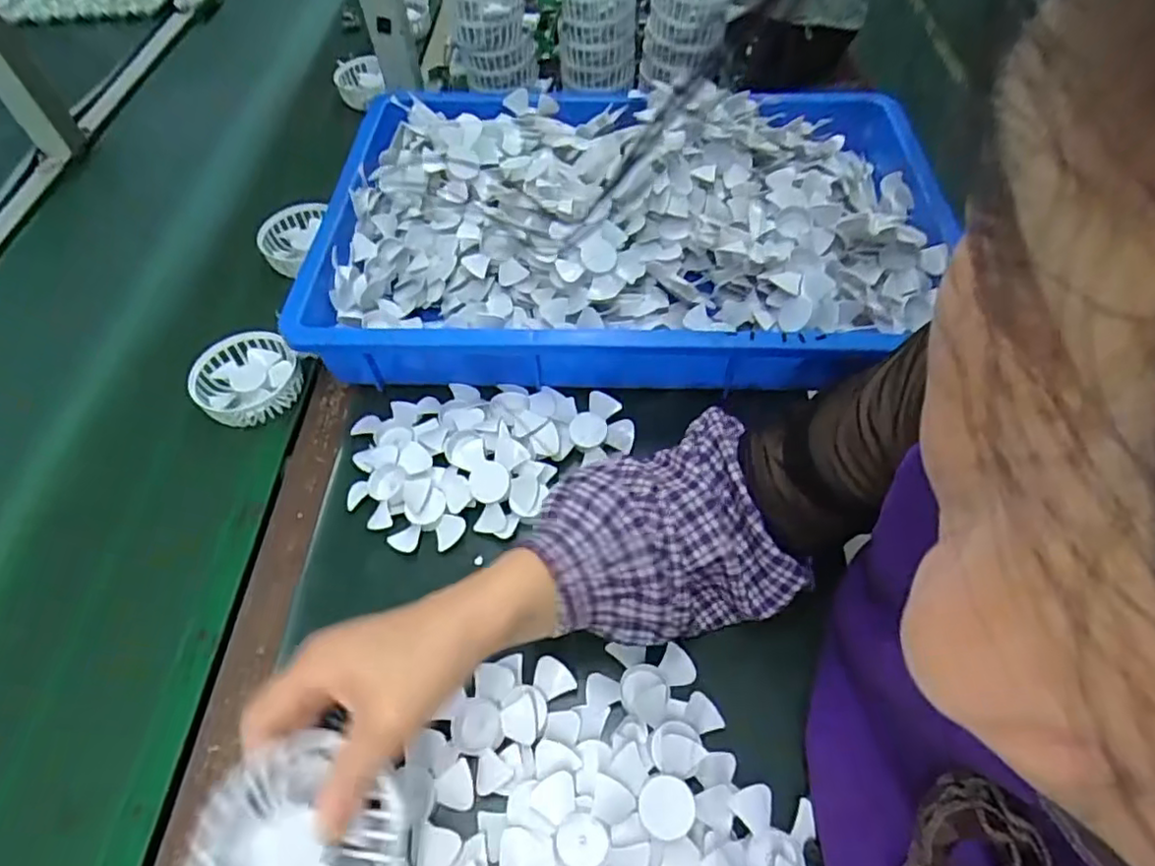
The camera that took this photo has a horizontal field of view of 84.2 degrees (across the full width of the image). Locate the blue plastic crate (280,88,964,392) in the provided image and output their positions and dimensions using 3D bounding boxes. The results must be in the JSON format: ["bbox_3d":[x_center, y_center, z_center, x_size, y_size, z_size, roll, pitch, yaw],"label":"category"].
[{"bbox_3d":[0.048,-0.215,0.613,0.538,0.089,0.370,0,55,5],"label":"blue plastic crate"}]

